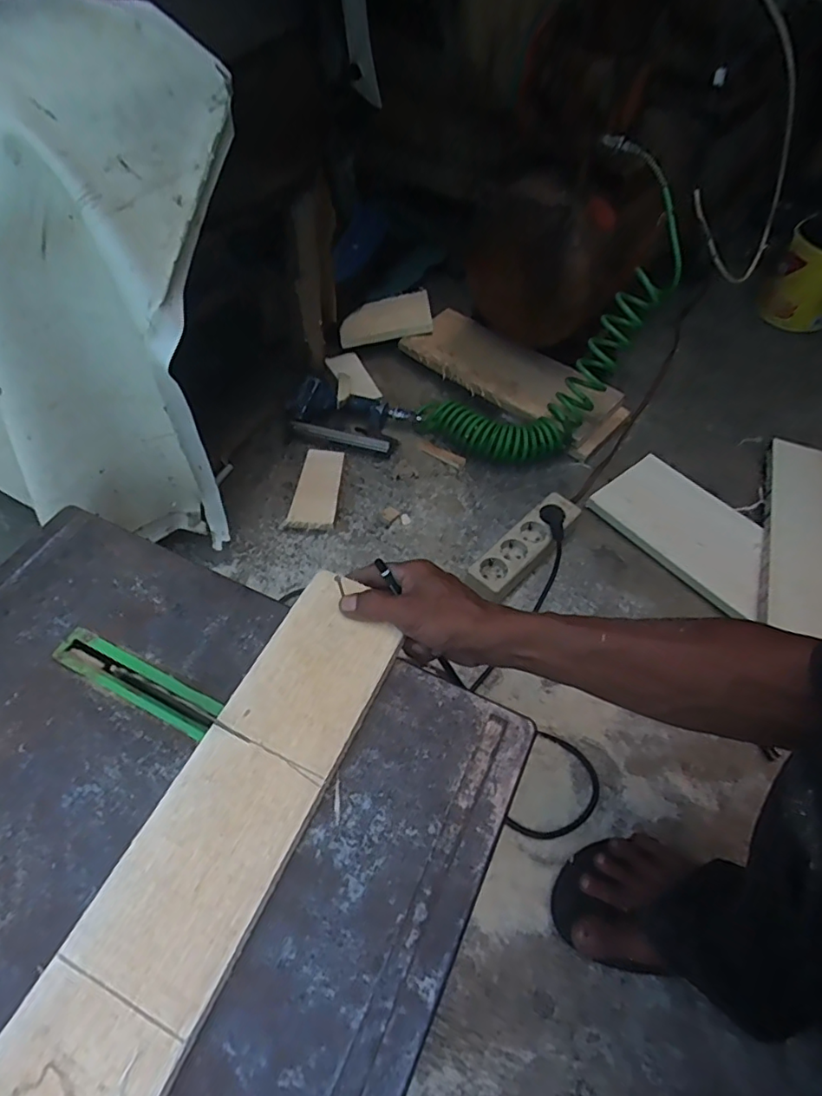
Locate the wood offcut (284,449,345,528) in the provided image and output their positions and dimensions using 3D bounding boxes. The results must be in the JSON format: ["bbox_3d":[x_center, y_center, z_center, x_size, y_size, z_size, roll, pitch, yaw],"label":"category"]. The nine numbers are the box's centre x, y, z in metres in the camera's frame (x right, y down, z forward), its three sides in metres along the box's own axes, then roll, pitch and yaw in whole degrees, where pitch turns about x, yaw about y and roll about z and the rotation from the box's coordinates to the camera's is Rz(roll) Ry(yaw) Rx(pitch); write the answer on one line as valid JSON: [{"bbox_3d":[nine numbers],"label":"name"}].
[{"bbox_3d":[-0.147,-0.096,0.862,0.070,0.014,0.152,7,54,2],"label":"wood offcut"}]

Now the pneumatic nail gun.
[{"bbox_3d":[-0.105,-0.227,0.933,0.207,0.049,0.126,20,56,12],"label":"pneumatic nail gun"}]

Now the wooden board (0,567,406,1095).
[{"bbox_3d":[-0.164,0.257,0.319,0.096,0.023,0.562,22,57,13],"label":"wooden board"}]

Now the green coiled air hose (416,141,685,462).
[{"bbox_3d":[0.226,-0.302,0.833,0.194,0.471,0.180,16,43,-42],"label":"green coiled air hose"}]

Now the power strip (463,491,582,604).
[{"bbox_3d":[0.165,-0.003,0.778,0.199,0.043,0.068,-37,62,-26],"label":"power strip"}]

